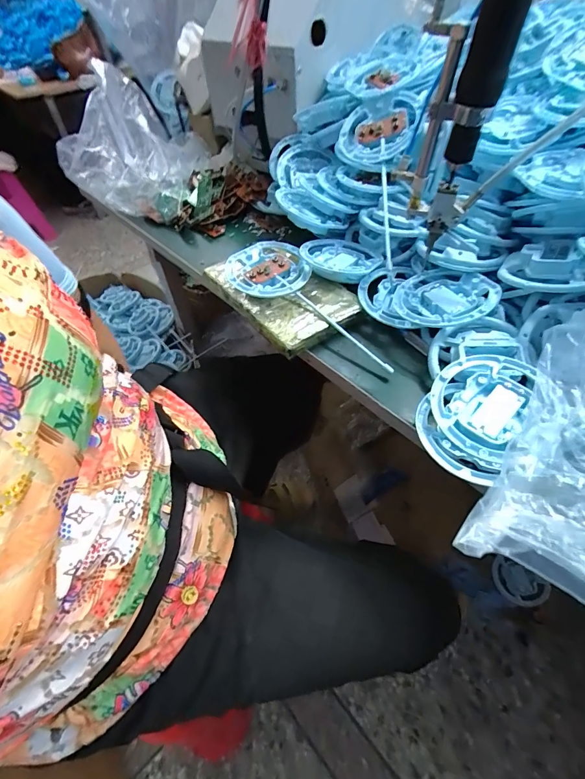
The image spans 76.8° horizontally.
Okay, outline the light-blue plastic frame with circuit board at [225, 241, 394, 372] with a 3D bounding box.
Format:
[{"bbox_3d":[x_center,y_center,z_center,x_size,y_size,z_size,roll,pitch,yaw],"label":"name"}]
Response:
[{"bbox_3d":[0.020,-0.105,0.438,0.093,0.019,0.246,-37,67,-24],"label":"light-blue plastic frame with circuit board"}]

